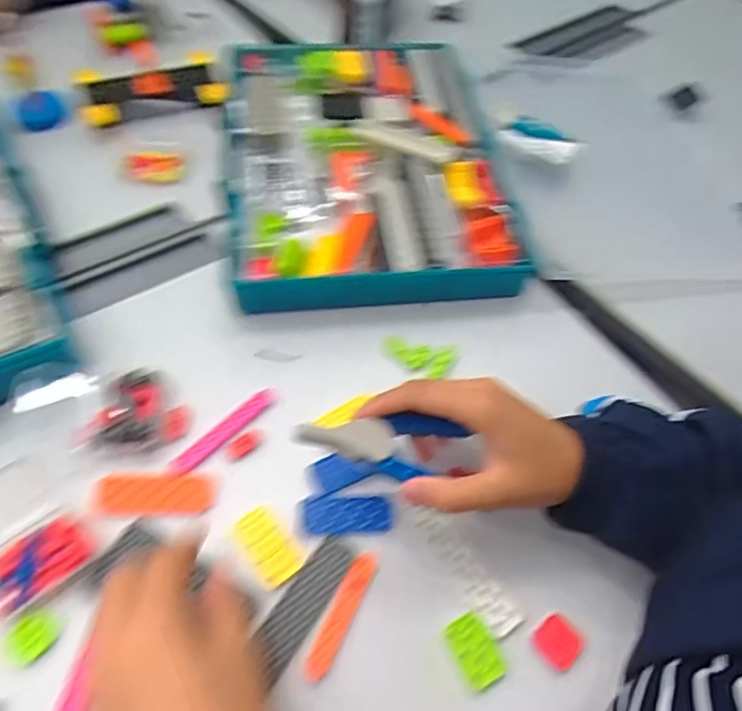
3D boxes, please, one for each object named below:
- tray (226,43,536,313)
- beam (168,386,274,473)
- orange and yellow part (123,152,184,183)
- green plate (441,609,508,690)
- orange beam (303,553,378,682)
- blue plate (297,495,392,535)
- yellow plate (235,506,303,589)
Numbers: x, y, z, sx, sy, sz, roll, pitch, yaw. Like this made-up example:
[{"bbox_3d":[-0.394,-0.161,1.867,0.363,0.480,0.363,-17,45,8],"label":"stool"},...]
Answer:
[{"bbox_3d":[-0.008,-0.206,0.544,0.265,0.040,0.366,-5,57,-7],"label":"tray"},{"bbox_3d":[-0.105,0.052,0.393,0.016,0.004,0.088,41,63,20],"label":"beam"},{"bbox_3d":[-0.216,-0.190,0.544,0.059,0.010,0.036,2,57,-3],"label":"orange and yellow part"},{"bbox_3d":[0.062,0.176,0.326,0.025,0.004,0.037,-22,61,-18],"label":"green plate"},{"bbox_3d":[-0.018,0.158,0.333,0.016,0.005,0.076,24,58,11],"label":"orange beam"},{"bbox_3d":[-0.018,0.106,0.366,0.061,0.004,0.026,0,57,-5],"label":"blue plate"},{"bbox_3d":[-0.067,0.122,0.350,0.026,0.004,0.049,-31,64,-22],"label":"yellow plate"}]

